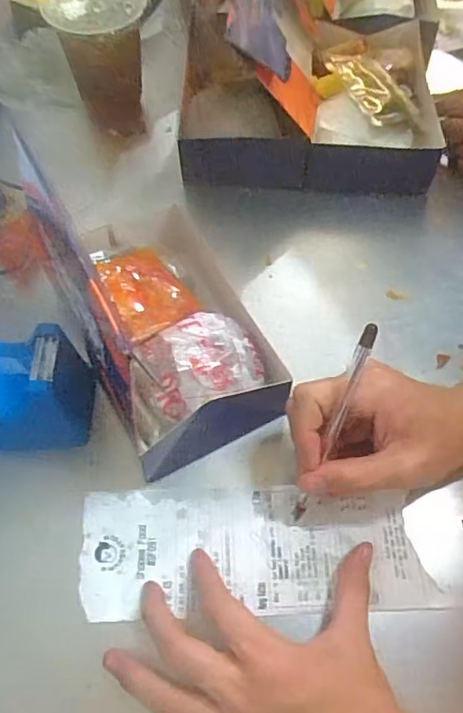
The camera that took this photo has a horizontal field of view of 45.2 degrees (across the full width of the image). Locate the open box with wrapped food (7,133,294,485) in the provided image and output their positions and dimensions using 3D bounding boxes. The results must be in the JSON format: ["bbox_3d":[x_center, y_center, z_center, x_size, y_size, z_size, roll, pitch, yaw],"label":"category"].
[{"bbox_3d":[-0.065,-0.052,0.418,0.113,0.058,0.255,-24,64,-13],"label":"open box with wrapped food"}]

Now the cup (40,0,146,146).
[{"bbox_3d":[-0.111,-0.267,0.507,0.090,0.110,0.080,-14,62,-8],"label":"cup"}]

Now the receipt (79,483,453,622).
[{"bbox_3d":[0.013,0.120,0.352,0.208,0.004,0.077,-2,62,-1],"label":"receipt"}]

